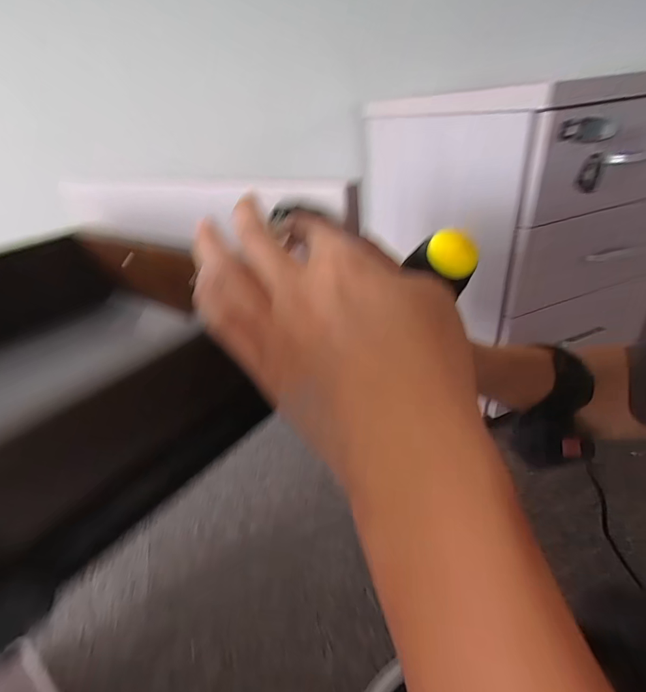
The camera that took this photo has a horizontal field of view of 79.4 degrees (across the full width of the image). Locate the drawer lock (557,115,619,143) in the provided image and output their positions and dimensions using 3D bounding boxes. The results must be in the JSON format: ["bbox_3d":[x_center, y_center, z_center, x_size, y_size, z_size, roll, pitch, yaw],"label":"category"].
[{"bbox_3d":[0.299,-0.245,0.440,0.033,0.023,0.046,-10,30,-7],"label":"drawer lock"}]

